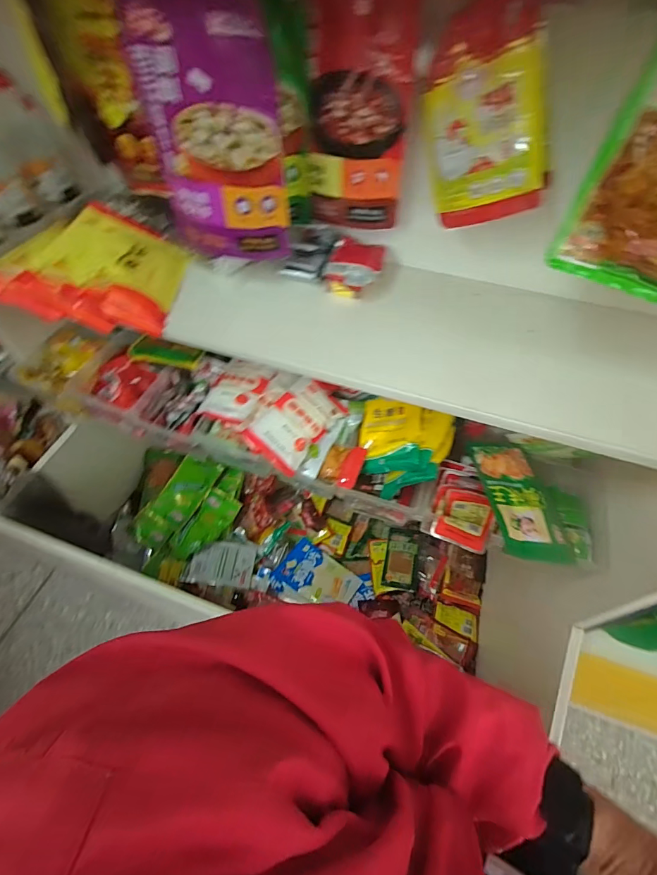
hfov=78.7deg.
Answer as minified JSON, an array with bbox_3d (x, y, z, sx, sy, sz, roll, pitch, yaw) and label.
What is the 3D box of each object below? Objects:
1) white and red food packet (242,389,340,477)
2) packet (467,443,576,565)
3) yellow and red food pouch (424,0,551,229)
[{"bbox_3d":[-0.069,-0.018,0.748,0.117,0.025,0.145,42,81,3],"label":"white and red food packet"},{"bbox_3d":[0.316,0.100,0.663,0.134,0.023,0.203,7,56,-16],"label":"packet"},{"bbox_3d":[0.177,-0.370,0.466,0.135,0.212,0.030,9,38,38],"label":"yellow and red food pouch"}]

